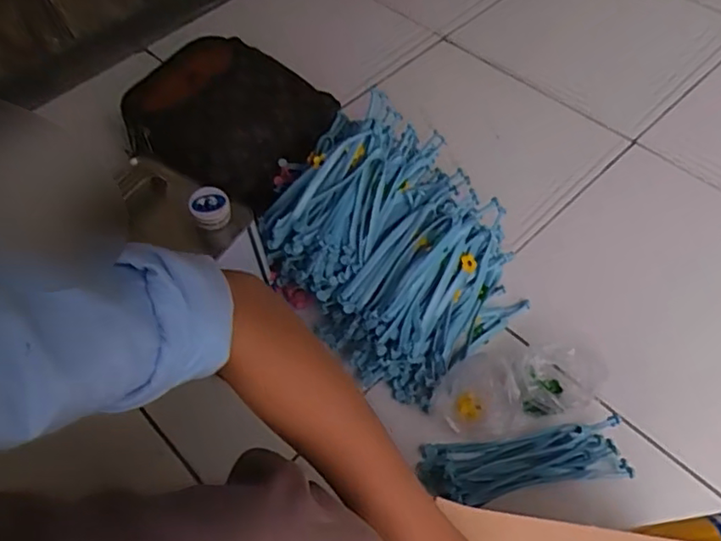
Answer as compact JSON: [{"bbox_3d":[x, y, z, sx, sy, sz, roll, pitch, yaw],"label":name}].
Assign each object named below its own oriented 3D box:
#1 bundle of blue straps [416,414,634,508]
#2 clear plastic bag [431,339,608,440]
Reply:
[{"bbox_3d":[0.184,0.214,0.684,0.225,0.027,0.071,-6,56,-1],"label":"bundle of blue straps"},{"bbox_3d":[0.177,0.139,0.713,0.187,0.053,0.087,-12,56,-5],"label":"clear plastic bag"}]

